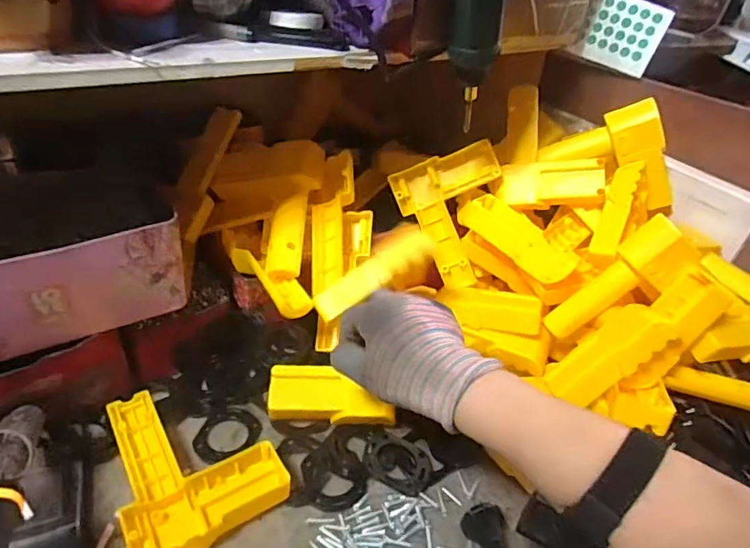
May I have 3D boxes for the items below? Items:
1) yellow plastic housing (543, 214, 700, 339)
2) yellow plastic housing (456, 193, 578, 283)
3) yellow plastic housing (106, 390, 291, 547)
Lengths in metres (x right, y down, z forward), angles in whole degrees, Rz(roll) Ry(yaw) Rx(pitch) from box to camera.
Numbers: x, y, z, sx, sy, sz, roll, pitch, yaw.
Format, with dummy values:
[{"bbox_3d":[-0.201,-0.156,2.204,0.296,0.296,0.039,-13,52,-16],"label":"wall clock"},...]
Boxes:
[{"bbox_3d":[0.228,0.014,0.480,0.059,0.141,0.028,39,35,-7],"label":"yellow plastic housing"},{"bbox_3d":[0.143,-0.036,0.512,0.119,0.024,0.051,40,45,21],"label":"yellow plastic housing"},{"bbox_3d":[-0.149,0.151,0.417,0.115,0.028,0.146,-17,41,-31],"label":"yellow plastic housing"}]

